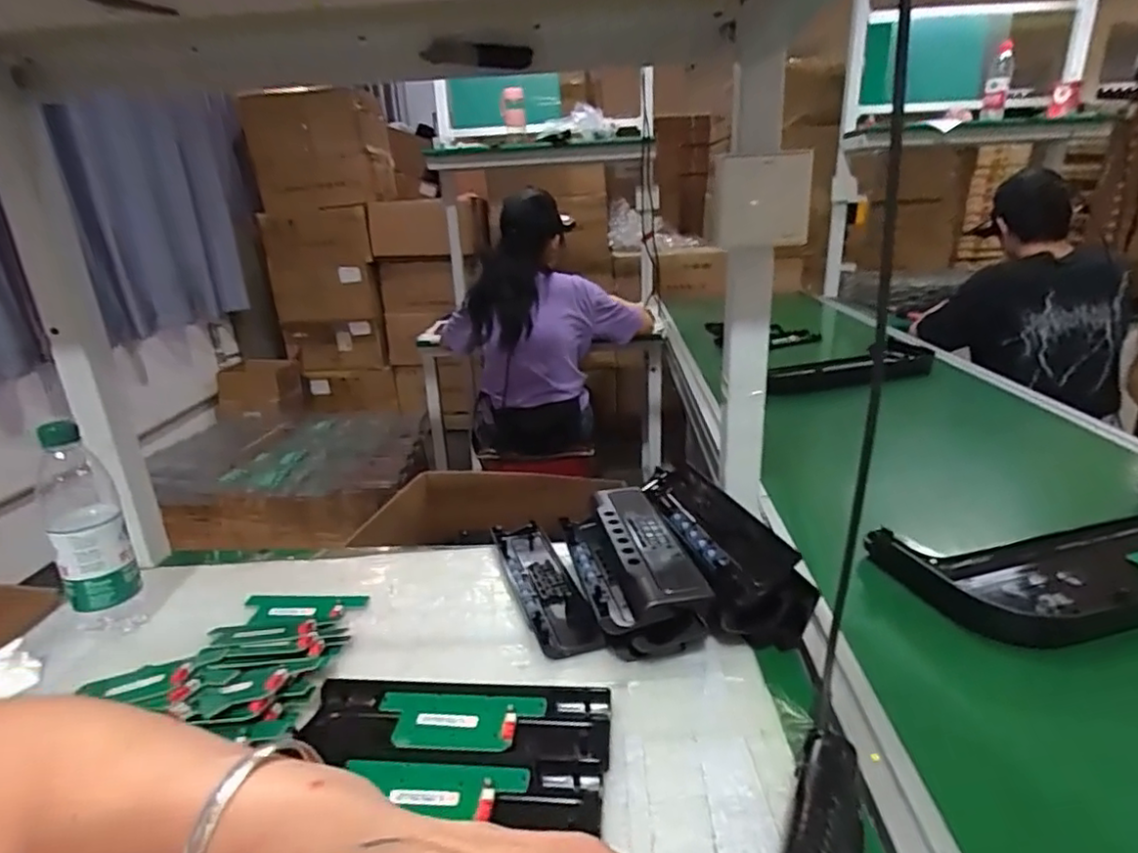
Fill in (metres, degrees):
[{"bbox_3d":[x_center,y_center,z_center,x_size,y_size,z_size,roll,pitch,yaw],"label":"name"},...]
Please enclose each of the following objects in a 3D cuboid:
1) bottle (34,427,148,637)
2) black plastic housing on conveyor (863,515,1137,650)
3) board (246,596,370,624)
[{"bbox_3d":[-0.492,0.107,0.630,0.065,0.205,0.055,-18,25,-36],"label":"bottle"},{"bbox_3d":[0.642,0.142,0.710,0.544,0.057,0.212,-9,21,-16],"label":"black plastic housing on conveyor"},{"bbox_3d":[-0.292,0.197,0.676,0.134,0.005,0.038,-2,20,3],"label":"board"}]

